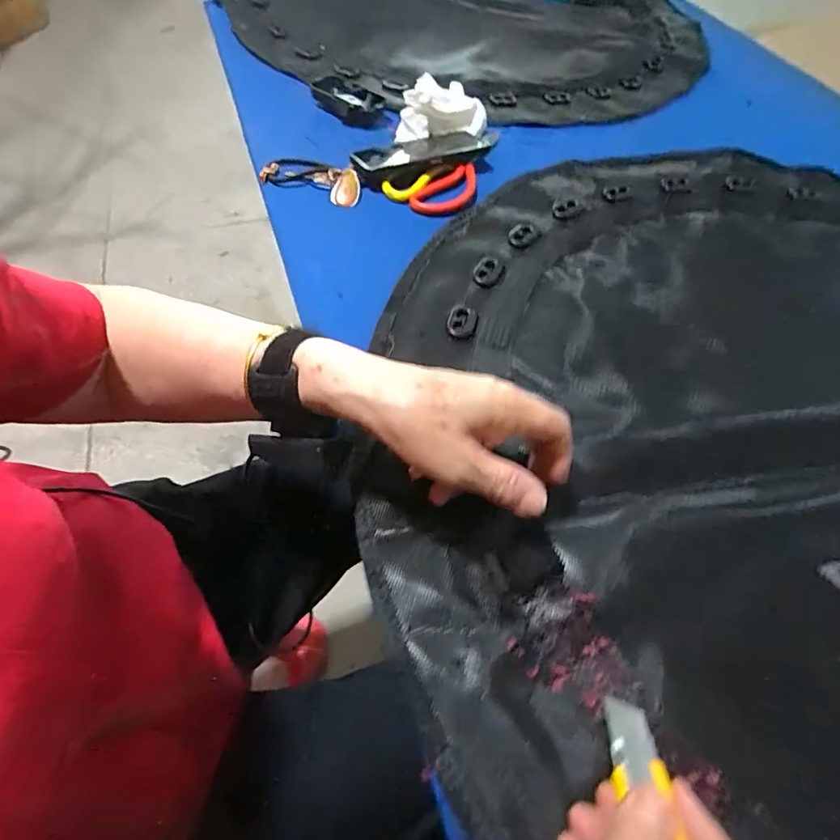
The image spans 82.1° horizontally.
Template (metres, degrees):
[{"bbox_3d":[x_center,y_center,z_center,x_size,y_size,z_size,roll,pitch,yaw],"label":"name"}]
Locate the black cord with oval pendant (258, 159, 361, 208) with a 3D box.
[{"bbox_3d":[-0.126,-0.292,0.577,0.128,0.027,0.045,22,57,10],"label":"black cord with oval pendant"}]

